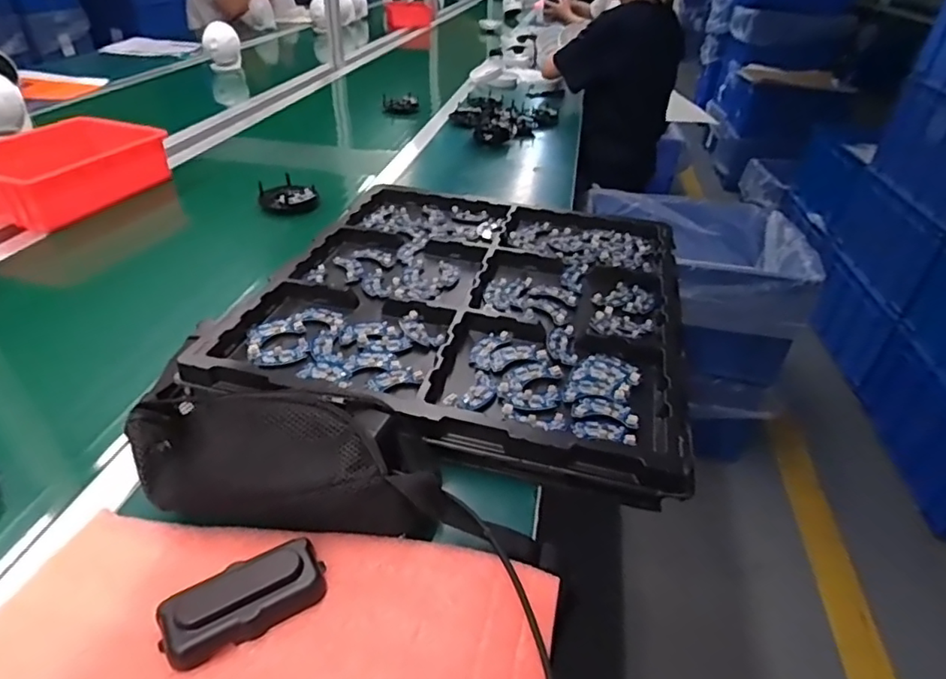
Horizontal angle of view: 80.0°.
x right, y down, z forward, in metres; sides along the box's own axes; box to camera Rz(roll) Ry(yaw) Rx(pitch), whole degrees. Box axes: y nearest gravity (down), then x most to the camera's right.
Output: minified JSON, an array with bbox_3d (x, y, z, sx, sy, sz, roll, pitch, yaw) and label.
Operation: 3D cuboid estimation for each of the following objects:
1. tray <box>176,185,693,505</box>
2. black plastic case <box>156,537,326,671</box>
[{"bbox_3d":[0.011,-0.071,0.744,0.505,0.039,0.581,10,37,10],"label":"tray"},{"bbox_3d":[-0.158,0.182,0.393,0.106,0.028,0.045,-19,41,-28],"label":"black plastic case"}]

